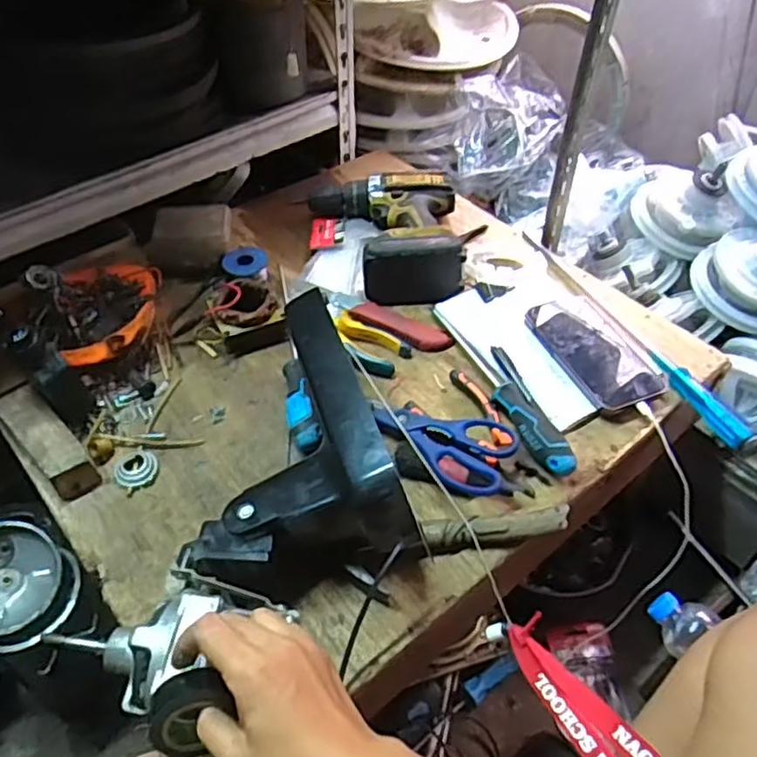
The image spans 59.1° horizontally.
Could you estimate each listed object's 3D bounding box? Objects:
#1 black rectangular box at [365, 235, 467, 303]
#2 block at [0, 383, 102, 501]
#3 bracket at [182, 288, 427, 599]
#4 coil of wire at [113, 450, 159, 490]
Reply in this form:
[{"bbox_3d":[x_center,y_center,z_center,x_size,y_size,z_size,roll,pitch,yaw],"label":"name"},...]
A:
[{"bbox_3d":[0.040,-0.128,0.775,0.114,0.066,0.052,-5,48,-6],"label":"black rectangular box"},{"bbox_3d":[-0.316,0.056,0.633,0.131,0.039,0.039,37,57,28],"label":"block"},{"bbox_3d":[-0.085,0.062,0.571,0.185,0.131,0.242,-16,50,-15],"label":"bracket"},{"bbox_3d":[-0.228,0.085,0.631,0.037,0.010,0.043,7,48,5],"label":"coil of wire"}]

